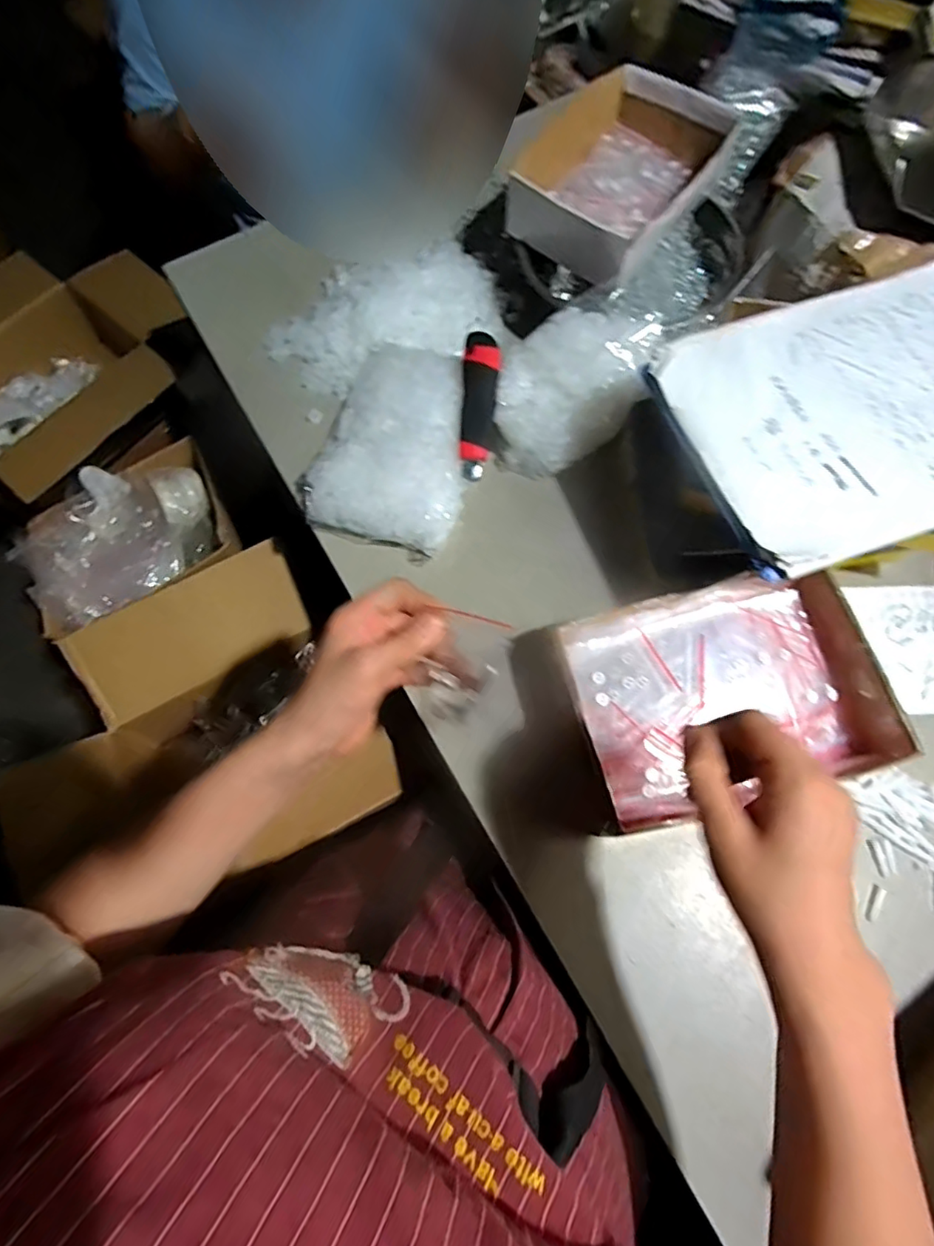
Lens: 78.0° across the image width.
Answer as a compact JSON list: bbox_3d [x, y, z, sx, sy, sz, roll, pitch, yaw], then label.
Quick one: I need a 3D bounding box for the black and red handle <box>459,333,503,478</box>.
[{"bbox_3d":[0.013,-0.220,0.597,0.036,0.038,0.155,4,86,4],"label":"black and red handle"}]

